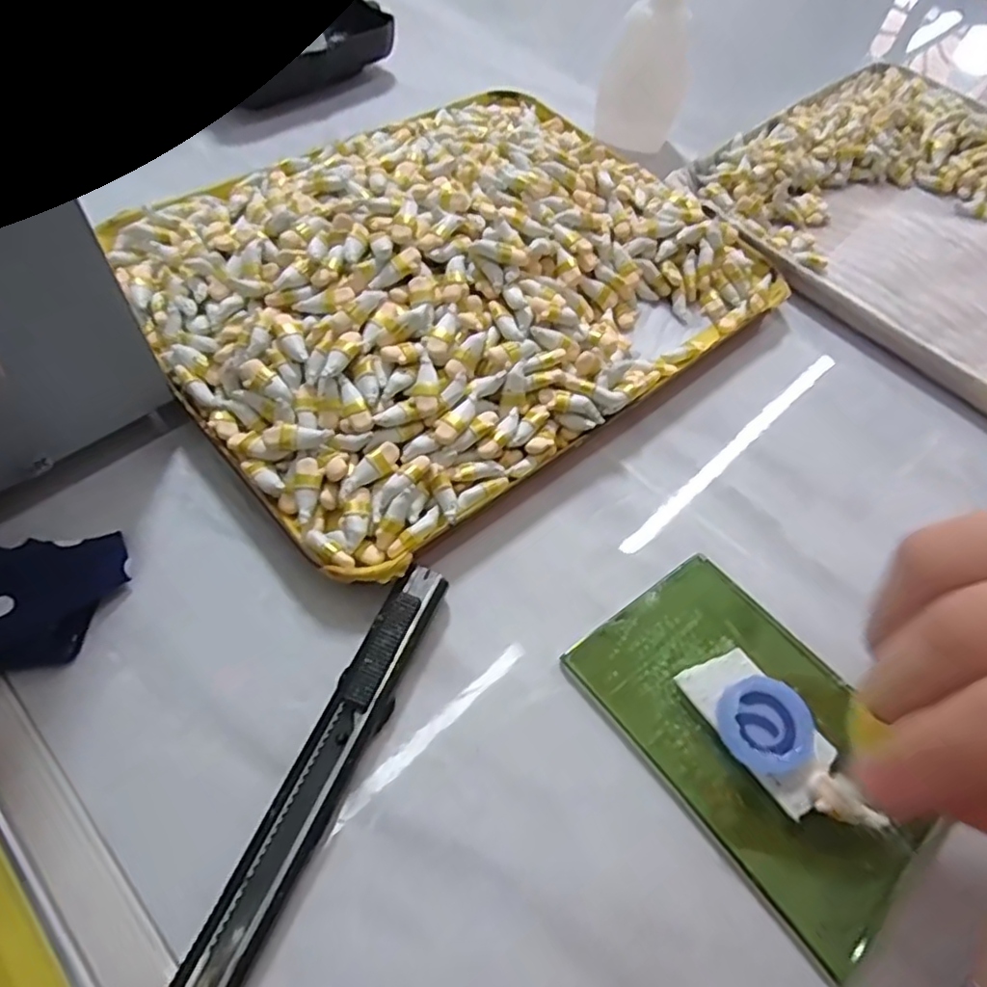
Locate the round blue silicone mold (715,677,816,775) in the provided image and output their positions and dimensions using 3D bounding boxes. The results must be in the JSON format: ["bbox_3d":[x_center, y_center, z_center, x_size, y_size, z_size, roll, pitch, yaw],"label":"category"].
[{"bbox_3d":[0.080,0.068,0.186,0.027,0.007,0.026,3,59,-5],"label":"round blue silicone mold"}]

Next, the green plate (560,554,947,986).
[{"bbox_3d":[0.080,0.070,0.188,0.065,0.005,0.104,-32,68,-23],"label":"green plate"}]

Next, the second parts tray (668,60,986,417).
[{"bbox_3d":[0.246,-0.141,0.325,0.221,0.022,0.235,-38,70,-25],"label":"second parts tray"}]

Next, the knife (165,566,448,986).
[{"bbox_3d":[-0.047,0.076,0.170,0.017,0.005,0.129,30,62,-1],"label":"knife"}]

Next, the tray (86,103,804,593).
[{"bbox_3d":[-0.016,-0.100,0.264,0.242,0.039,0.196,-35,69,-24],"label":"tray"}]

